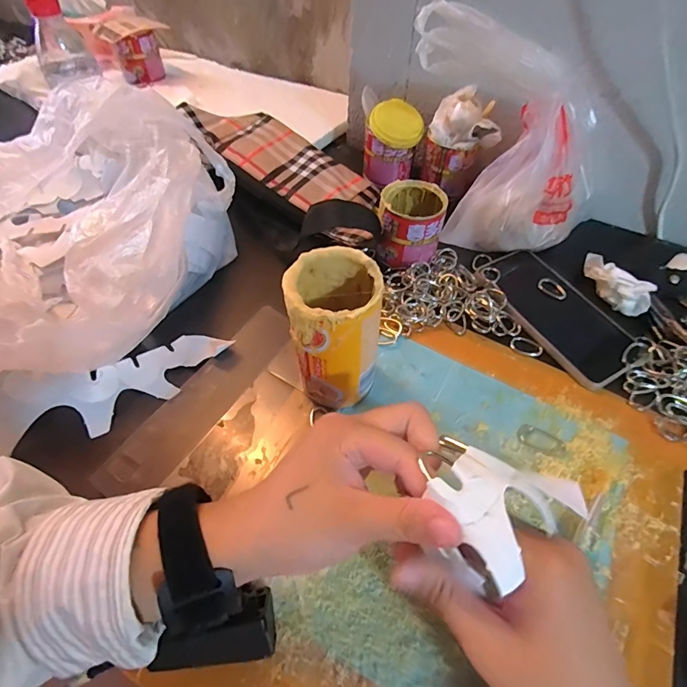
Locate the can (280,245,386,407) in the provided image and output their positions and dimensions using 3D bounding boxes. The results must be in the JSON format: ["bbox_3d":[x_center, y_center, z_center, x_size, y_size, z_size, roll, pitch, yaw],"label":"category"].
[{"bbox_3d":[-0.006,-0.004,0.325,0.065,0.121,0.069,1,53,-1],"label":"can"}]

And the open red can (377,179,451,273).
[{"bbox_3d":[0.071,-0.128,0.451,0.064,0.061,0.069,11,54,7],"label":"open red can"}]

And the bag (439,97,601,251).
[{"bbox_3d":[0.198,-0.177,0.440,0.115,0.139,0.129,28,57,19],"label":"bag"}]

